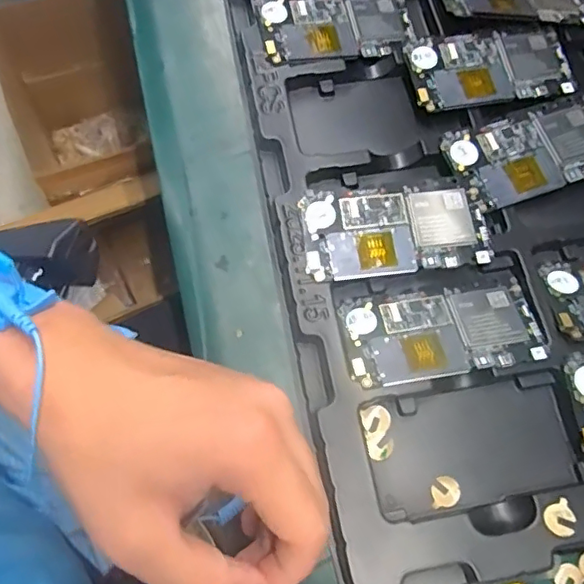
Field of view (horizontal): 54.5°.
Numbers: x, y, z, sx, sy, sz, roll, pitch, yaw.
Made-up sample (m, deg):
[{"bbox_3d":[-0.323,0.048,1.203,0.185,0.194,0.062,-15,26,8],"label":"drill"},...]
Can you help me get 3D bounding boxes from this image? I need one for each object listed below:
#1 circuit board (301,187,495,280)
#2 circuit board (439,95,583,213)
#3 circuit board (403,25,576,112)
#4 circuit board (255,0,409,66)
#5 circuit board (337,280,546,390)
[{"bbox_3d":[0.070,-0.042,0.387,0.122,0.011,0.062,-6,72,-3],"label":"circuit board"},{"bbox_3d":[0.177,-0.102,0.412,0.124,0.005,0.065,-19,73,-7],"label":"circuit board"},{"bbox_3d":[0.154,-0.173,0.435,0.123,0.004,0.063,-8,72,-4],"label":"circuit board"},{"bbox_3d":[0.035,-0.212,0.448,0.118,0.005,0.066,-6,72,-3],"label":"circuit board"},{"bbox_3d":[0.096,0.026,0.369,0.125,0.006,0.061,-7,55,-3],"label":"circuit board"}]

